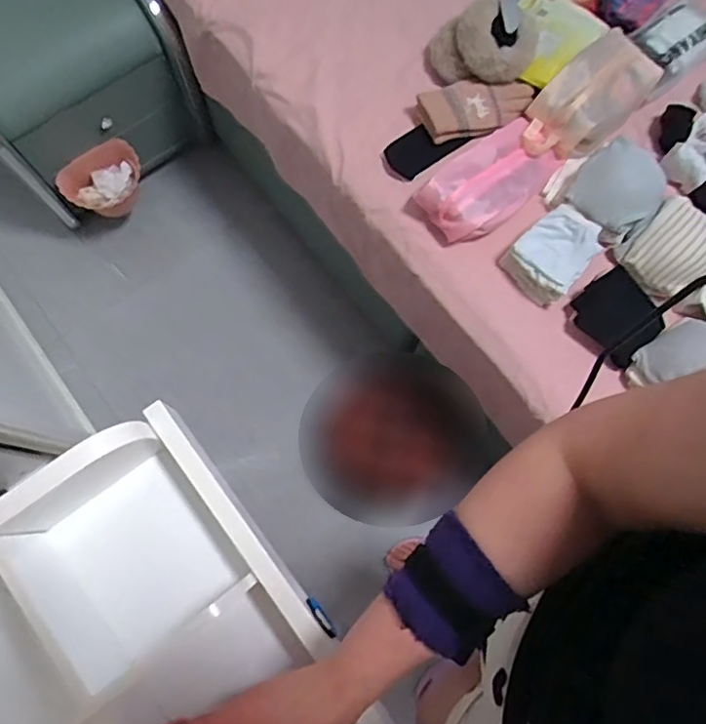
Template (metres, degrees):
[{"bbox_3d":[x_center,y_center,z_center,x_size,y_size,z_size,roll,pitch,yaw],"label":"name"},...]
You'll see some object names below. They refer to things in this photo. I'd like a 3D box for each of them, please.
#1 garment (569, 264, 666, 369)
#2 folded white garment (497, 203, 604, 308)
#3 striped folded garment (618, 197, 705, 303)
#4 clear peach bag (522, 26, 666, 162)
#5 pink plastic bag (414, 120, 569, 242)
[{"bbox_3d":[0.411,-0.072,0.891,0.115,0.028,0.122,-38,78,-10],"label":"garment"},{"bbox_3d":[0.308,-0.165,0.893,0.108,0.070,0.124,44,78,10],"label":"folded white garment"},{"bbox_3d":[0.507,-0.174,0.892,0.128,0.053,0.152,40,78,10],"label":"striped folded garment"},{"bbox_3d":[0.386,-0.426,0.937,0.126,0.064,0.260,42,78,10],"label":"clear peach bag"},{"bbox_3d":[0.219,-0.295,0.919,0.138,0.057,0.226,42,78,10],"label":"pink plastic bag"}]

